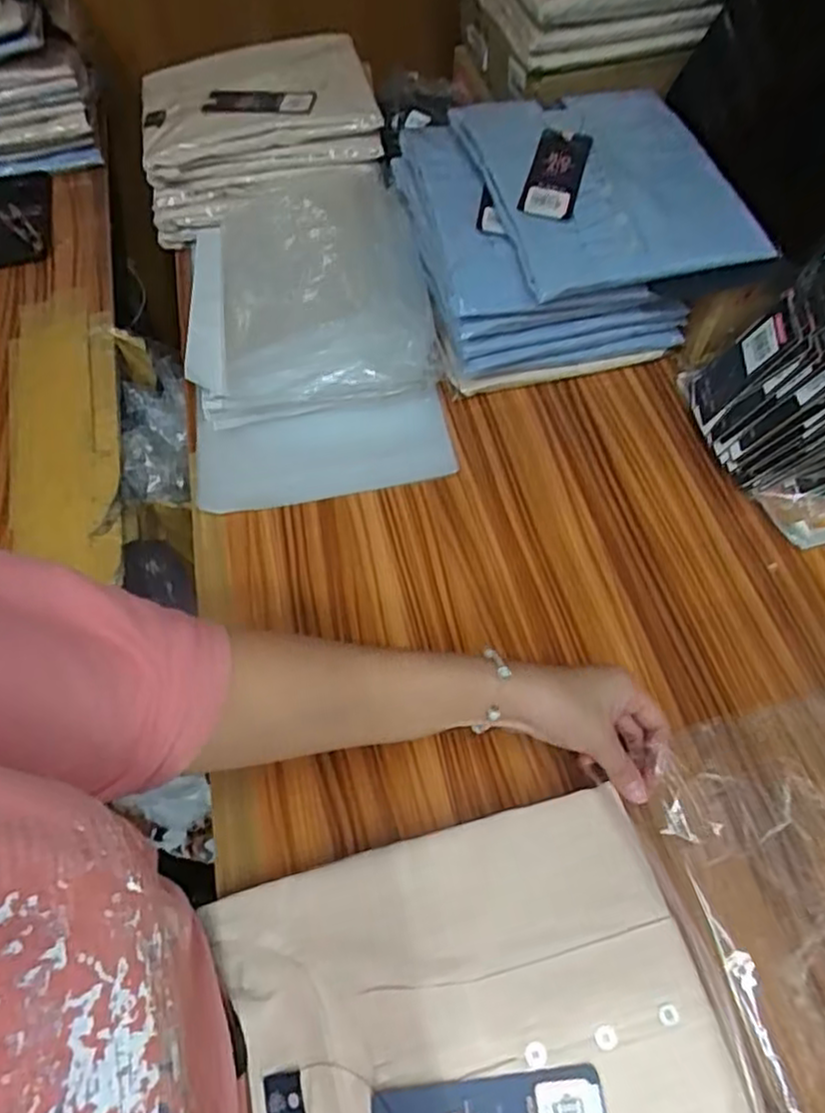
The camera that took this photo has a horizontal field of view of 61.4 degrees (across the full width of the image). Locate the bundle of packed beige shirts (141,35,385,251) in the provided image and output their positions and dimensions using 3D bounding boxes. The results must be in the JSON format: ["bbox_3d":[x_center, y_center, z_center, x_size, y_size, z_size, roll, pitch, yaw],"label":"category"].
[{"bbox_3d":[-0.181,-0.498,0.794,0.260,0.102,0.208,-12,58,-6],"label":"bundle of packed beige shirts"}]

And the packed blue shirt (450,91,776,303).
[{"bbox_3d":[0.168,-0.339,0.621,0.205,0.033,0.257,-11,58,-5],"label":"packed blue shirt"}]

